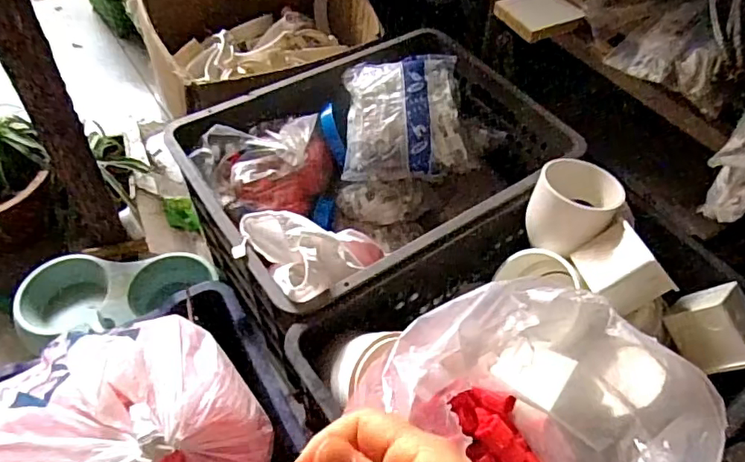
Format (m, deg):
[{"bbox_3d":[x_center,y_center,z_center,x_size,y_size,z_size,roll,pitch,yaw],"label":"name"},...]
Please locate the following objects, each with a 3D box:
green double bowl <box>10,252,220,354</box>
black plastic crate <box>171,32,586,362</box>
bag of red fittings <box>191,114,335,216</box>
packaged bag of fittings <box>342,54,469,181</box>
[{"bbox_3d":[-0.379,0.093,0.829,0.279,0.052,0.128,-9,54,-10],"label":"green double bowl"},{"bbox_3d":[0.006,-0.091,0.808,0.494,0.160,0.375,-25,58,-21],"label":"black plastic crate"},{"bbox_3d":[-0.148,-0.093,0.784,0.188,0.094,0.127,-10,54,-11],"label":"bag of red fittings"},{"bbox_3d":[0.041,-0.172,0.827,0.177,0.065,0.194,-9,81,16],"label":"packaged bag of fittings"}]

